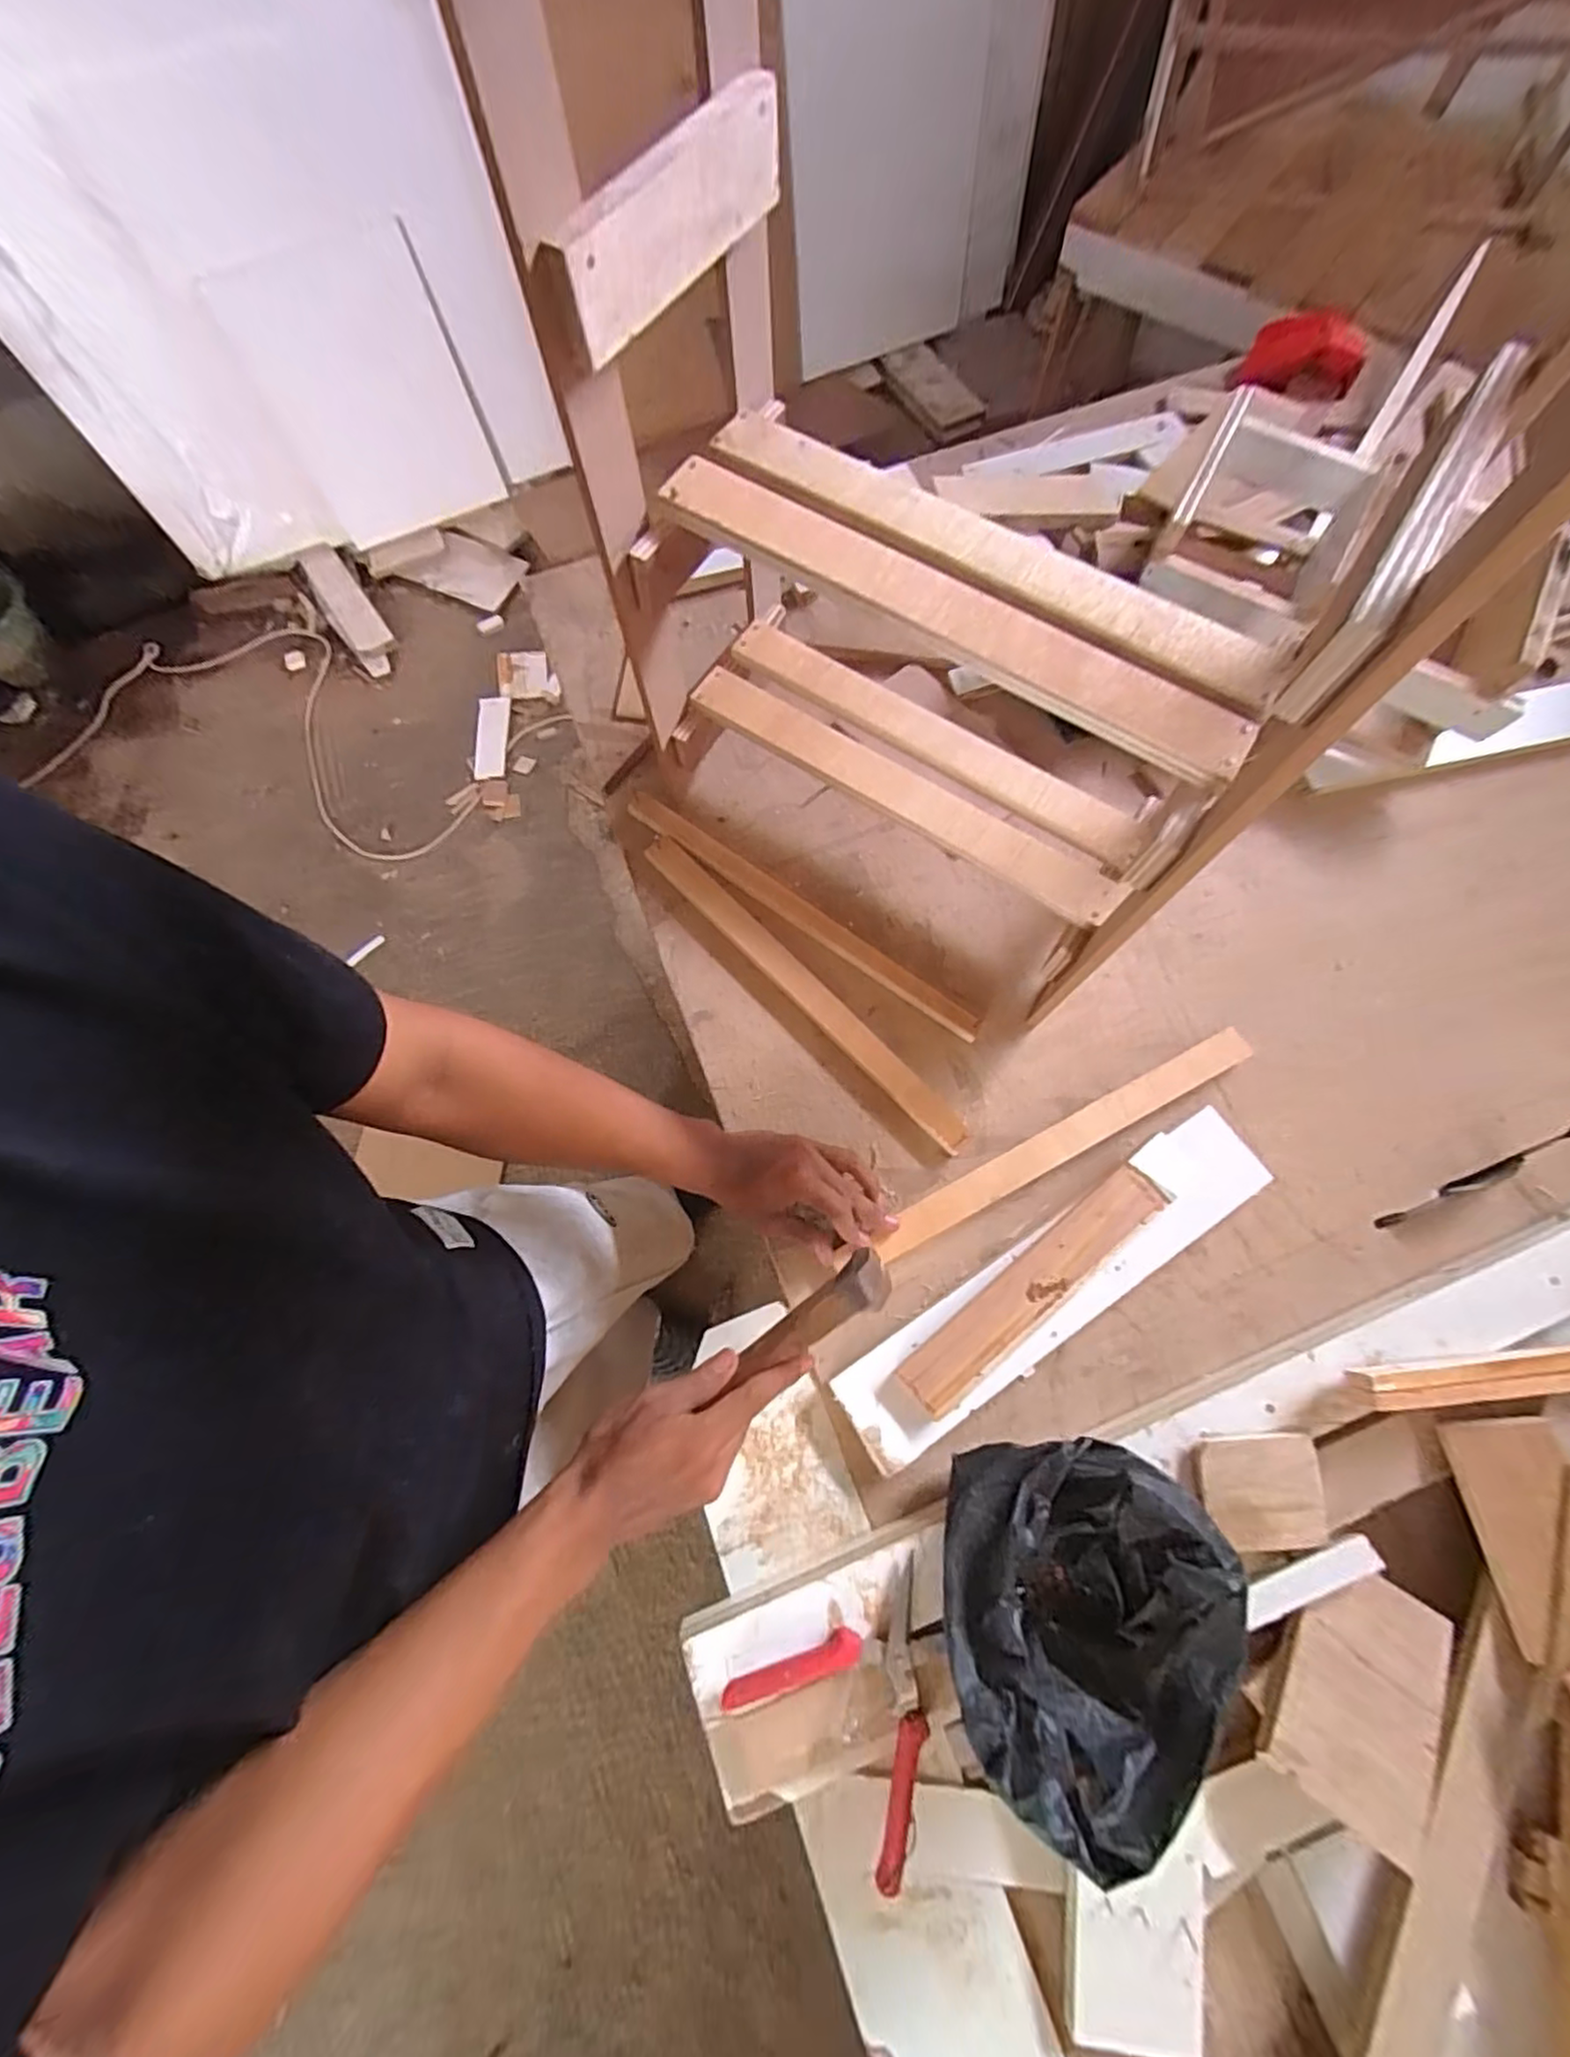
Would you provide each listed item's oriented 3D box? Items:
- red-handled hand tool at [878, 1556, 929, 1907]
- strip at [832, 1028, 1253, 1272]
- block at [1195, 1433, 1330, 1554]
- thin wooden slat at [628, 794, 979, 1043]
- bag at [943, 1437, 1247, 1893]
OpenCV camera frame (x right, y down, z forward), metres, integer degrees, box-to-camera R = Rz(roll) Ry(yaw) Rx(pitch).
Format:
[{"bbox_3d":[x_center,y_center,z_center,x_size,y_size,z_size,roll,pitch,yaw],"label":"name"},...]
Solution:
[{"bbox_3d":[0.082,0.469,0.456,0.027,0.009,0.175,5,74,2],"label":"red-handled hand tool"},{"bbox_3d":[0.251,0.102,0.597,0.392,0.012,0.032,-27,74,-7],"label":"strip"},{"bbox_3d":[0.349,0.340,0.489,0.094,0.017,0.073,-1,74,1],"label":"block"},{"bbox_3d":[0.010,-0.120,0.674,0.423,0.023,0.032,35,76,11],"label":"thin wooden slat"},{"bbox_3d":[0.202,0.396,0.447,0.179,0.079,0.205,9,74,4],"label":"bag"}]

